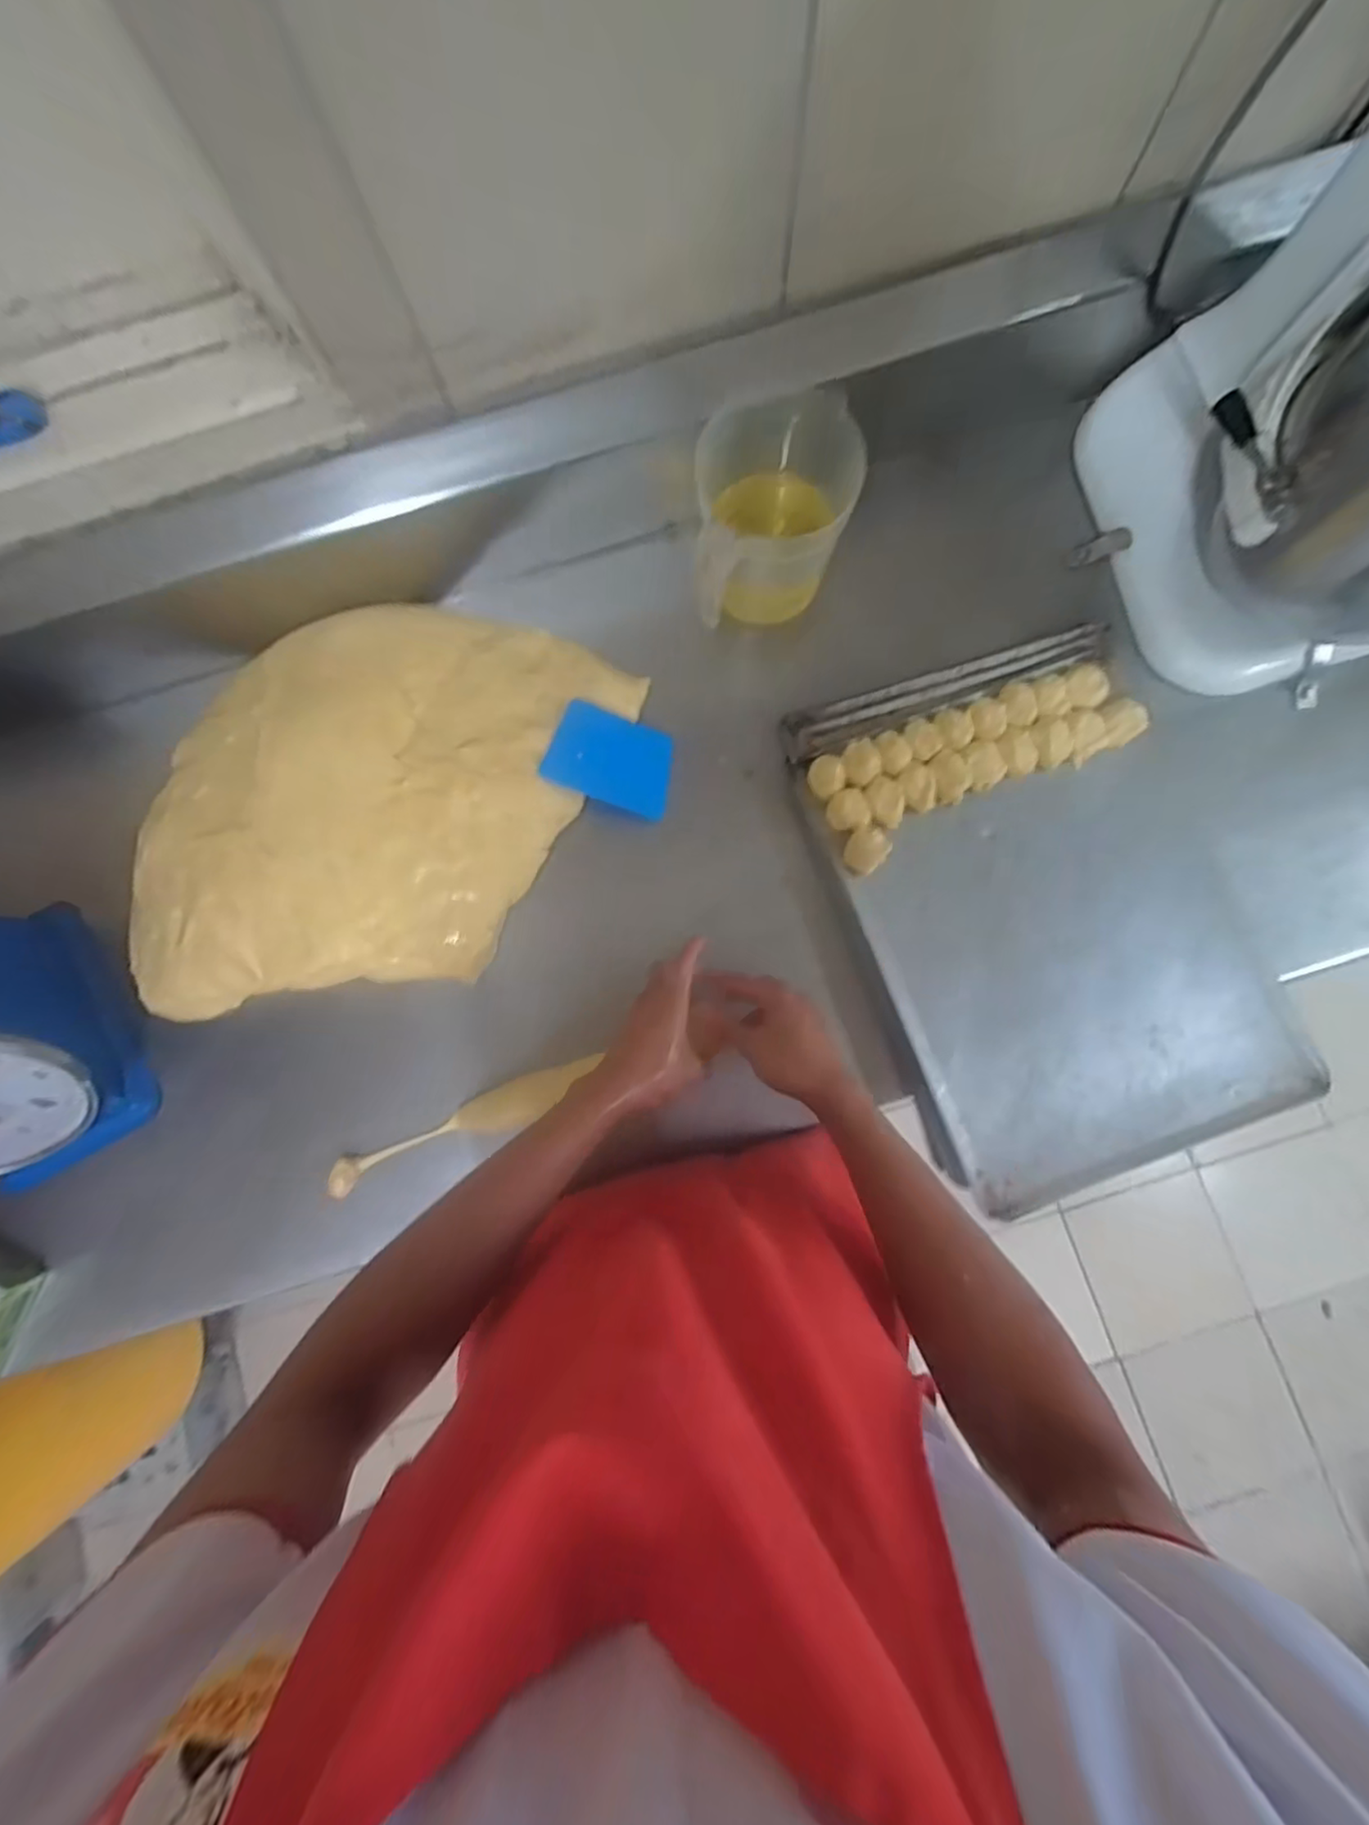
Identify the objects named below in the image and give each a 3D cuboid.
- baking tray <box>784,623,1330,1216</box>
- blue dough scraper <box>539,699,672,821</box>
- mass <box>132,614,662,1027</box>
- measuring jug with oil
[{"bbox_3d":[0.333,-0.015,0.603,0.347,0.034,0.487,-18,82,0],"label":"baking tray"},{"bbox_3d":[-0.072,-0.156,0.641,0.125,0.007,0.090,18,82,-20],"label":"blue dough scraper"},{"bbox_3d":[-0.328,-0.104,0.635,0.375,0.074,0.523,31,85,7],"label":"mass"},{"bbox_3d":[0.080,-0.383,0.606,0.146,0.129,0.169,-8,82,2],"label":"measuring jug with oil"}]

